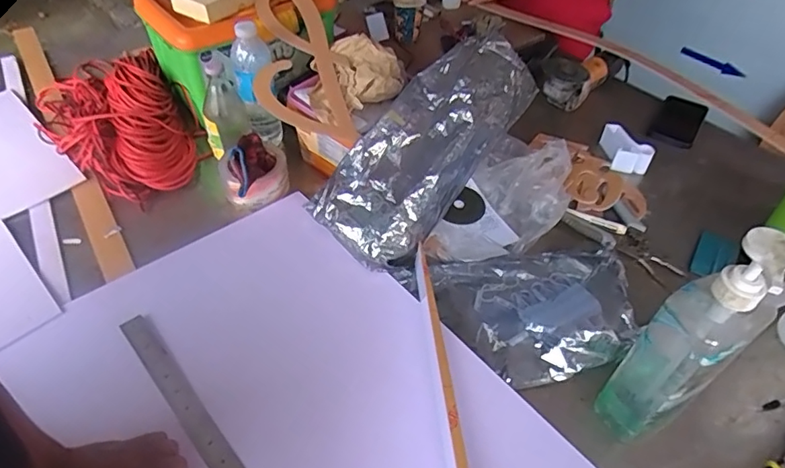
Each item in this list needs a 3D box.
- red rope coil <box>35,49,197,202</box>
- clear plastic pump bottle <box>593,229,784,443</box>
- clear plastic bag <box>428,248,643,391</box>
[{"bbox_3d":[-0.469,-0.203,0.889,0.212,0.087,0.364,-21,51,-23],"label":"red rope coil"},{"bbox_3d":[0.270,0.111,0.491,0.065,0.281,0.067,-24,52,-25],"label":"clear plastic pump bottle"},{"bbox_3d":[0.172,0.094,0.660,0.235,0.053,0.181,4,46,-1],"label":"clear plastic bag"}]

